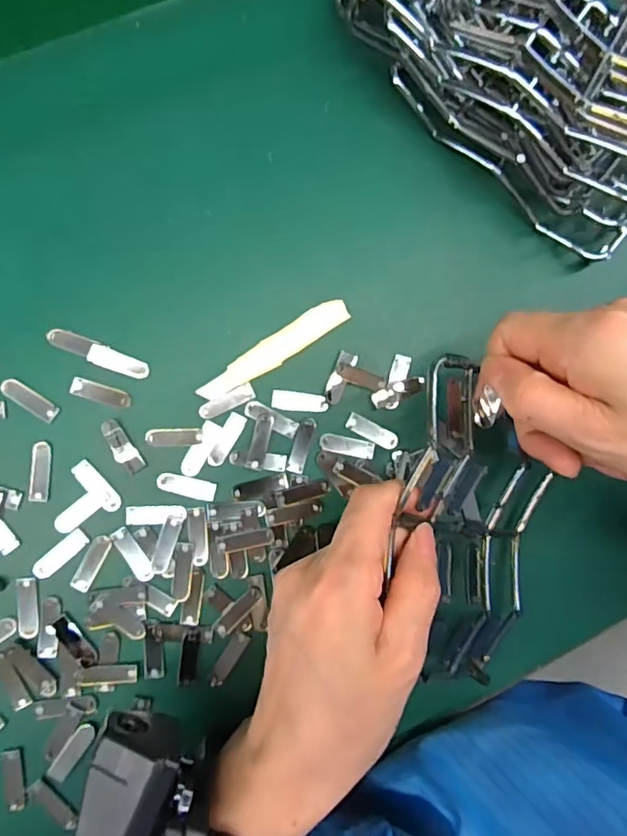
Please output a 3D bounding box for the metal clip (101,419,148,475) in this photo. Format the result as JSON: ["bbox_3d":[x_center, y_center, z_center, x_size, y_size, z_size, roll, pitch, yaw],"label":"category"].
[{"bbox_3d":[-0.092,0.014,0.264,0.010,0.004,0.028,-33,94,-6],"label":"metal clip"}]

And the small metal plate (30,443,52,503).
[{"bbox_3d":[-0.130,0.026,0.259,0.009,0.004,0.028,4,90,-7],"label":"small metal plate"}]

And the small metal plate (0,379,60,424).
[{"bbox_3d":[-0.134,-0.008,0.259,0.028,0.004,0.009,36,86,-6],"label":"small metal plate"}]

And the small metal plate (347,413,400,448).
[{"bbox_3d":[0.030,0.007,0.278,0.028,0.004,0.008,27,87,-6],"label":"small metal plate"}]

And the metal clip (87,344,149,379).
[{"bbox_3d":[-0.093,-0.026,0.263,0.028,0.006,0.009,21,88,-7],"label":"metal clip"}]

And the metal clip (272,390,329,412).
[{"bbox_3d":[-0.006,-0.008,0.273,0.028,0.004,0.008,6,90,-7],"label":"metal clip"}]

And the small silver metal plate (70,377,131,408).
[{"bbox_3d":[-0.102,-0.012,0.263,0.028,0.004,0.009,17,88,-7],"label":"small silver metal plate"}]

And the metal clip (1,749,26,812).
[{"bbox_3d":[-0.139,0.169,0.255,0.009,0.004,0.026,-11,92,-7],"label":"metal clip"}]

